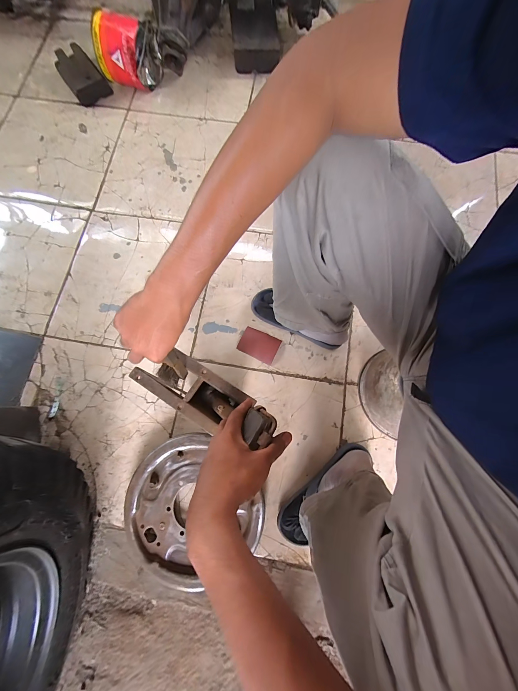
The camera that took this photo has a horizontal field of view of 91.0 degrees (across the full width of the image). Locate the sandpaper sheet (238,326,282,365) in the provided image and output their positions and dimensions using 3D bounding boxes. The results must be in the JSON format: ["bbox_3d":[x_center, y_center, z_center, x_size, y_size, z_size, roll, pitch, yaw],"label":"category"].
[{"bbox_3d":[0.000,-0.002,0.682,0.101,0.006,0.073,26,80,5],"label":"sandpaper sheet"}]

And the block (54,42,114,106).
[{"bbox_3d":[-0.577,-0.879,0.827,0.106,0.067,0.202,-37,81,-7],"label":"block"}]

